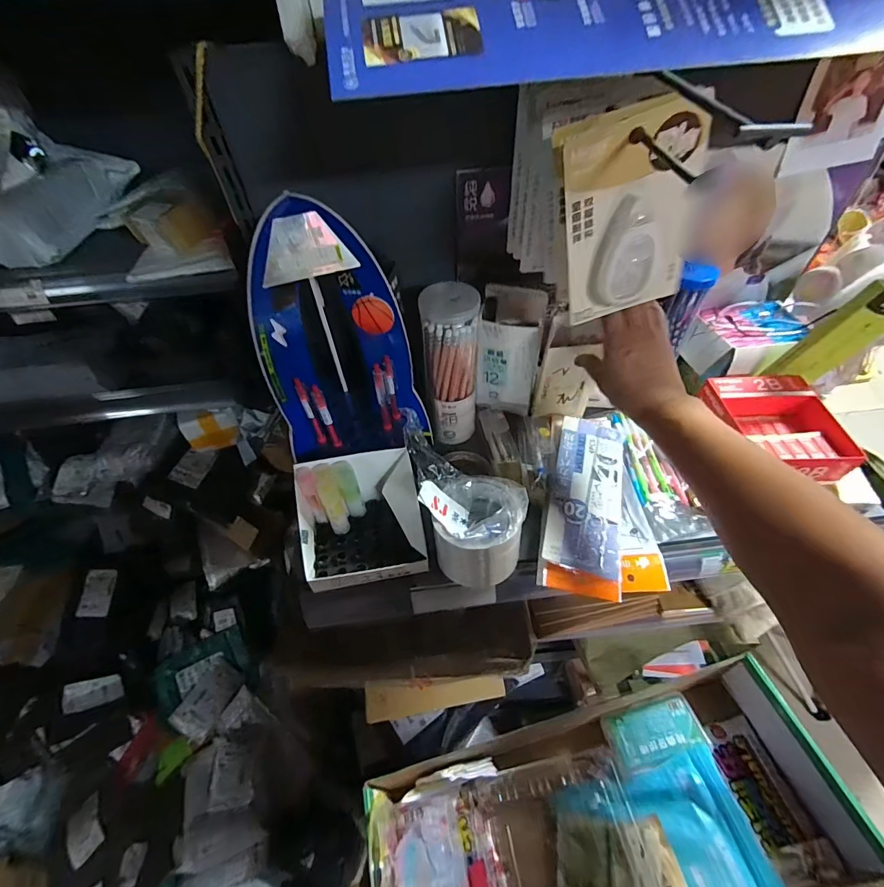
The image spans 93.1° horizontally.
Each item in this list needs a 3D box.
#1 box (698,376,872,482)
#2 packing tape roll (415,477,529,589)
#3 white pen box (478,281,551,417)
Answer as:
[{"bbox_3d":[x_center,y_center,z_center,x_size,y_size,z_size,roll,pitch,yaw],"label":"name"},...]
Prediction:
[{"bbox_3d":[0.391,-0.018,0.494,0.117,0.046,0.130,-3,51,1],"label":"box"},{"bbox_3d":[0.035,0.091,0.451,0.098,0.098,0.089,-13,52,-7],"label":"packing tape roll"},{"bbox_3d":[0.089,-0.118,0.556,0.078,0.166,0.049,7,52,9],"label":"white pen box"}]

